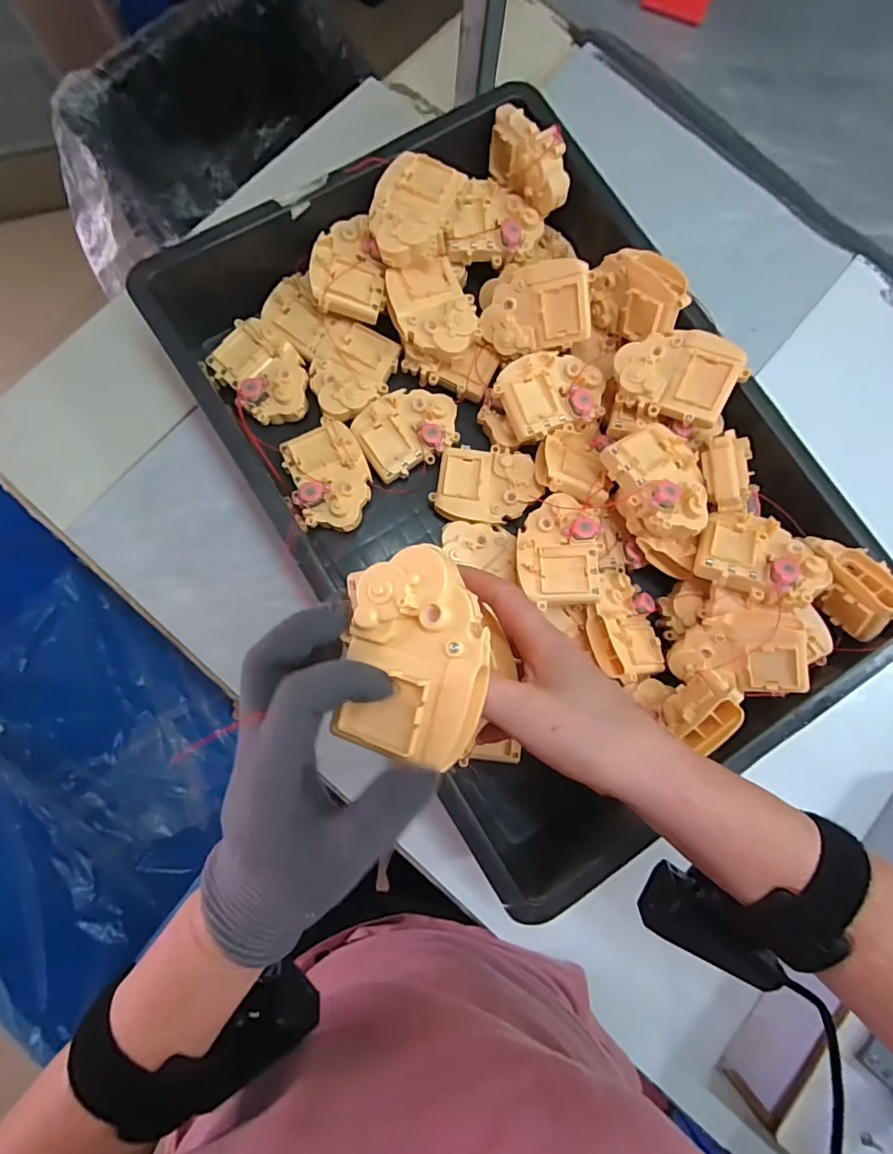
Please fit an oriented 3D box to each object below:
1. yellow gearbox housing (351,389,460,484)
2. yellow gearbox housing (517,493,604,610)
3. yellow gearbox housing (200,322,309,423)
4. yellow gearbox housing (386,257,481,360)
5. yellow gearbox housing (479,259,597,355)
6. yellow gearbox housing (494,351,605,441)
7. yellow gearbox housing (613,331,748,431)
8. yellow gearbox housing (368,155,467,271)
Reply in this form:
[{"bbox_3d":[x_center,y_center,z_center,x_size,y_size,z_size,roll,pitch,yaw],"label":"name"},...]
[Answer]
[{"bbox_3d":[-0.037,-0.144,0.486,0.097,0.016,0.071,-32,84,-7],"label":"yellow gearbox housing"},{"bbox_3d":[0.098,-0.024,0.439,0.069,0.023,0.096,6,81,-2],"label":"yellow gearbox housing"},{"bbox_3d":[-0.173,-0.193,0.481,0.097,0.024,0.072,42,82,4],"label":"yellow gearbox housing"},{"bbox_3d":[-0.011,-0.246,0.469,0.072,0.025,0.092,-22,83,-6],"label":"yellow gearbox housing"},{"bbox_3d":[0.082,-0.248,0.470,0.095,0.035,0.068,-4,117,19],"label":"yellow gearbox housing"},{"bbox_3d":[0.098,-0.170,0.464,0.094,0.025,0.068,-21,83,-5],"label":"yellow gearbox housing"},{"bbox_3d":[0.198,-0.176,0.441,0.100,0.028,0.076,30,98,15],"label":"yellow gearbox housing"},{"bbox_3d":[-0.031,-0.326,0.452,0.072,0.025,0.094,18,81,0],"label":"yellow gearbox housing"}]

